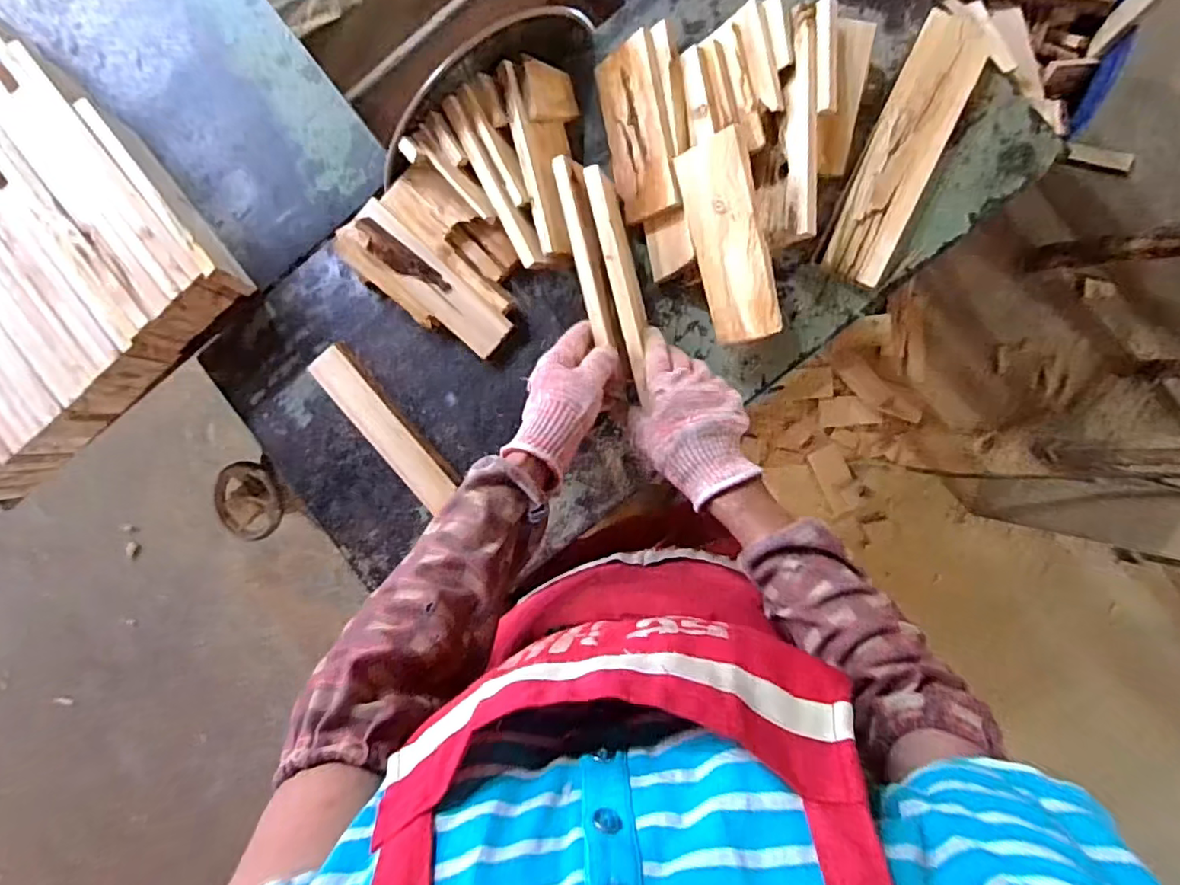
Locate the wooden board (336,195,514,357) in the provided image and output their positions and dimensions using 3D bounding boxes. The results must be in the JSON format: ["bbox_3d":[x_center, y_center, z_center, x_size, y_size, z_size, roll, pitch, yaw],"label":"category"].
[{"bbox_3d":[-0.172,-0.166,0.615,0.194,0.019,0.068,38,92,-5],"label":"wooden board"}]

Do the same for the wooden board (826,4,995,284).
[{"bbox_3d":[0.315,-0.294,0.590,0.066,0.015,0.273,24,90,9],"label":"wooden board"}]

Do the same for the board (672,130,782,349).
[{"bbox_3d":[0.131,-0.189,0.552,0.075,0.014,0.185,-6,102,47],"label":"board"}]

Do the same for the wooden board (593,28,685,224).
[{"bbox_3d":[0.045,-0.312,0.593,0.070,0.007,0.175,-14,87,44],"label":"wooden board"}]

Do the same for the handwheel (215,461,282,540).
[{"bbox_3d":[-0.422,0.072,0.728,0.075,0.028,0.092,6,88,8],"label":"handwheel"}]

